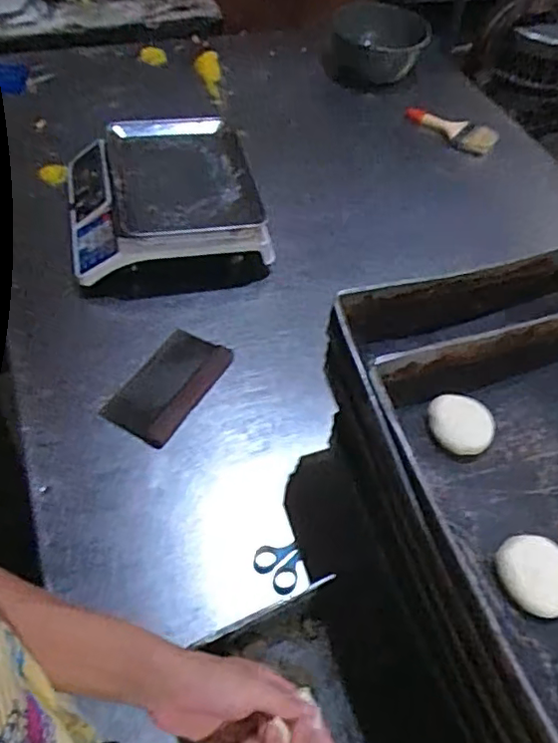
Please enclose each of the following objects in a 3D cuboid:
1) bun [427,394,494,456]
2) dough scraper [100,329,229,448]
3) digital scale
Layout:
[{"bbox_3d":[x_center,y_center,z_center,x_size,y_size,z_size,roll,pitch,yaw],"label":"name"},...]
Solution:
[{"bbox_3d":[0.197,0.057,0.639,0.067,0.019,0.064,1,51,-1],"label":"bun"},{"bbox_3d":[-0.166,0.019,0.909,0.113,0.014,0.198,27,54,14],"label":"dough scraper"},{"bbox_3d":[-0.212,-0.313,1.091,0.330,0.133,0.353,-8,54,-13],"label":"digital scale"}]

